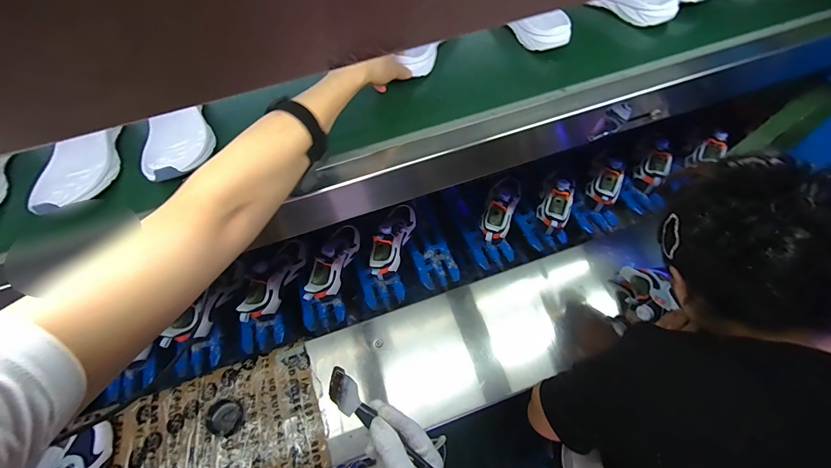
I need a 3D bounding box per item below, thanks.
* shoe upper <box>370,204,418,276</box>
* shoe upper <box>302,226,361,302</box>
[{"bbox_3d":[-0.057,0.005,0.826,0.079,0.091,0.218,13,43,11],"label":"shoe upper"},{"bbox_3d":[-0.193,0.061,0.798,0.070,0.095,0.213,12,41,11],"label":"shoe upper"}]

